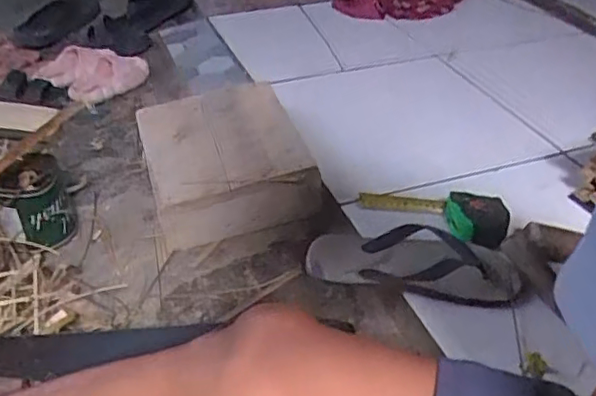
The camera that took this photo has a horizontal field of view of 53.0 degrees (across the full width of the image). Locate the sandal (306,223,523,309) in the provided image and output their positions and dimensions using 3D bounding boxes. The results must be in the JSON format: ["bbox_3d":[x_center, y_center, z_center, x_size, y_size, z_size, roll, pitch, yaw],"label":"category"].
[{"bbox_3d":[0.144,0.076,0.748,0.255,0.051,0.111,11,38,12],"label":"sandal"}]

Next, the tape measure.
[{"bbox_3d":[0.188,0.012,0.830,0.201,0.034,0.075,15,39,18],"label":"tape measure"}]

